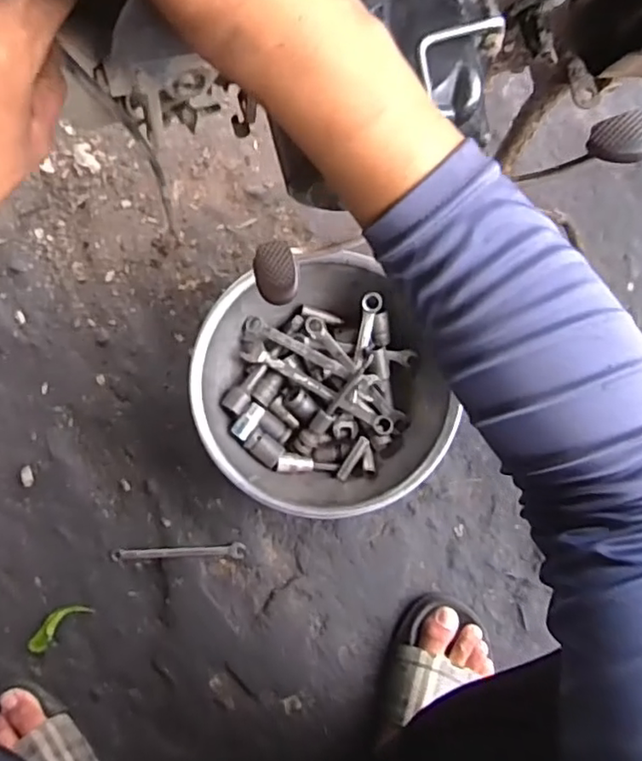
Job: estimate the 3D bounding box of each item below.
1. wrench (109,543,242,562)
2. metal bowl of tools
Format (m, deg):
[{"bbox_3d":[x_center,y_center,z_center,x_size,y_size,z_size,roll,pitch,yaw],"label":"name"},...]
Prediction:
[{"bbox_3d":[-0.157,0.191,0.666,0.143,0.011,0.016,-3,87,-3],"label":"wrench"},{"bbox_3d":[-0.001,0.006,0.643,0.240,0.095,0.258,0,86,-2],"label":"metal bowl of tools"}]

